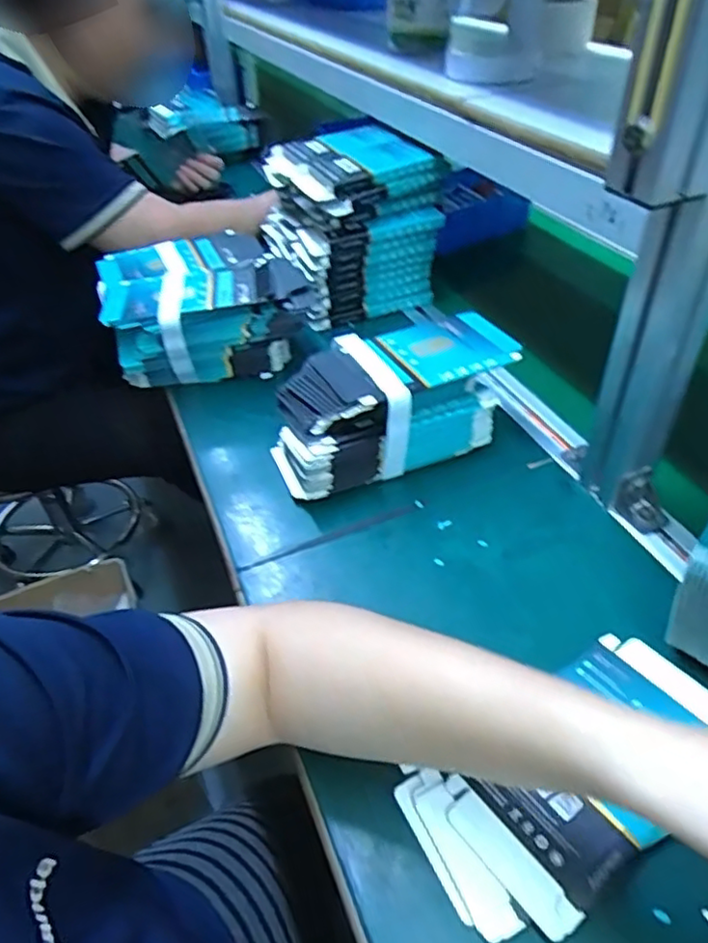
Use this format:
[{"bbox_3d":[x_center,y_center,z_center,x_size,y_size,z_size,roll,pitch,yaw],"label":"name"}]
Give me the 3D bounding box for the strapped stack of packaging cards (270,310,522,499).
[{"bbox_3d":[0.035,-0.063,0.570,0.223,0.091,0.109,-16,44,-12],"label":"strapped stack of packaging cards"}]

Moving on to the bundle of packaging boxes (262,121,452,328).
[{"bbox_3d":[-0.004,-0.317,0.790,0.171,0.163,0.229,-16,44,-12],"label":"bundle of packaging boxes"}]

